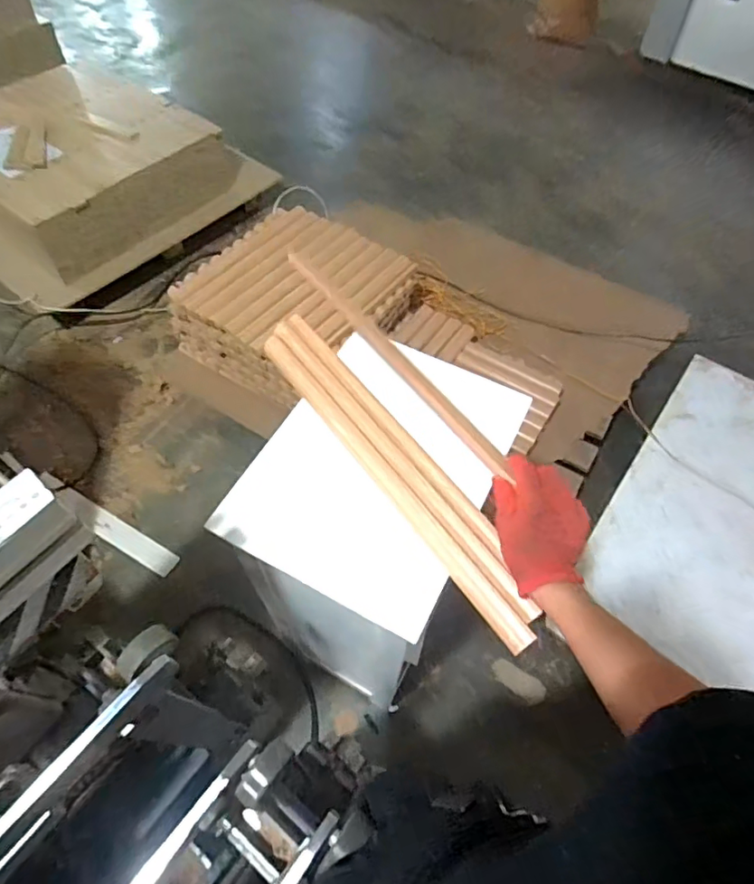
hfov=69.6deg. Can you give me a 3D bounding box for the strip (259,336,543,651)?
[{"bbox_3d":[0.004,0.037,0.718,0.031,0.026,0.545,-32,64,-19],"label":"strip"}]

